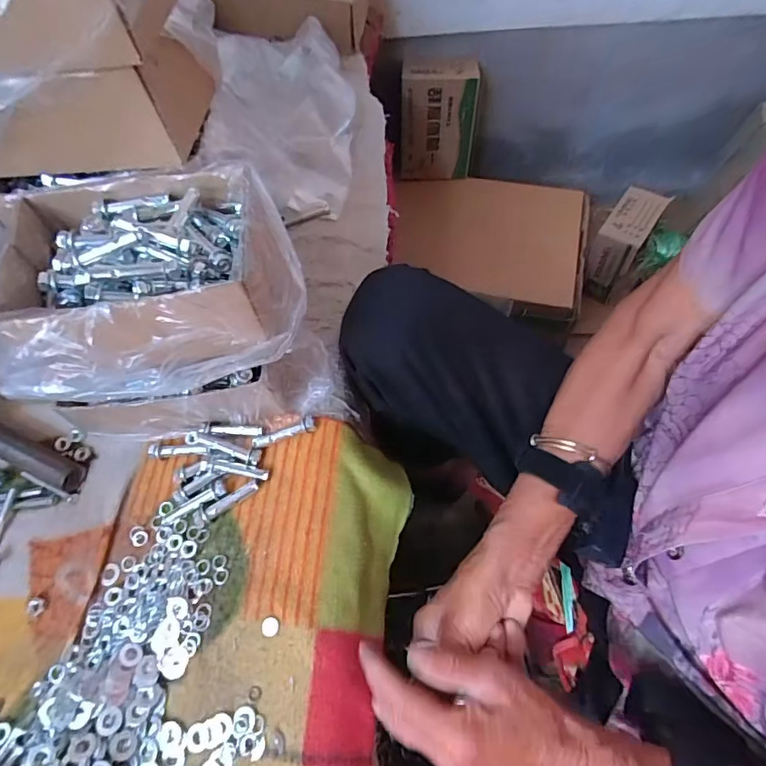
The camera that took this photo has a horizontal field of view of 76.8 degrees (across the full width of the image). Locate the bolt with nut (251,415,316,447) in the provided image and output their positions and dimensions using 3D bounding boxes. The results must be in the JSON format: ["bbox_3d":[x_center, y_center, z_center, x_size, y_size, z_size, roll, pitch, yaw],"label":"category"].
[{"bbox_3d":[-0.089,0.043,0.431,0.057,0.009,0.014,-17,64,-5],"label":"bolt with nut"}]

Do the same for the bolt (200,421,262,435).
[{"bbox_3d":[-0.135,0.041,0.433,0.055,0.006,0.009,1,64,4],"label":"bolt"}]

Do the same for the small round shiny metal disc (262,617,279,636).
[{"bbox_3d":[-0.086,0.185,0.367,0.013,0.004,0.013,-1,64,2],"label":"small round shiny metal disc"}]

